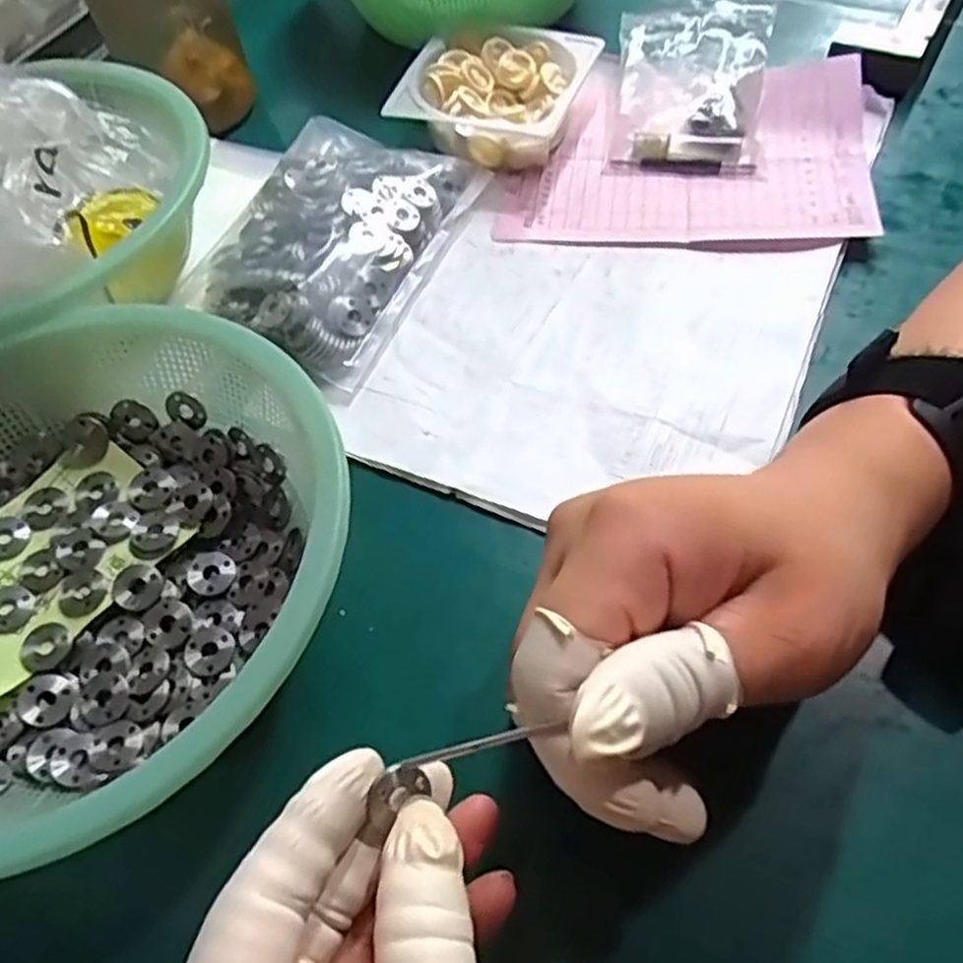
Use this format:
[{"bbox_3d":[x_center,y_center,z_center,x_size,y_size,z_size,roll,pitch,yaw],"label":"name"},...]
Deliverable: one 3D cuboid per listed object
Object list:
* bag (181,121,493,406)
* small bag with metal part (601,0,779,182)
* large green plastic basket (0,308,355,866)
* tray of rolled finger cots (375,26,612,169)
[{"bbox_3d":[-0.074,-0.120,0.373,0.104,0.023,0.148,17,60,16],"label":"bag"},{"bbox_3d":[0.110,-0.209,0.408,0.076,0.035,0.109,6,58,10],"label":"small bag with metal part"},{"bbox_3d":[-0.136,0.032,0.260,0.171,0.059,0.178,-3,57,4],"label":"large green plastic basket"},{"bbox_3d":[0.008,-0.205,0.415,0.089,0.033,0.088,16,60,15],"label":"tray of rolled finger cots"}]

